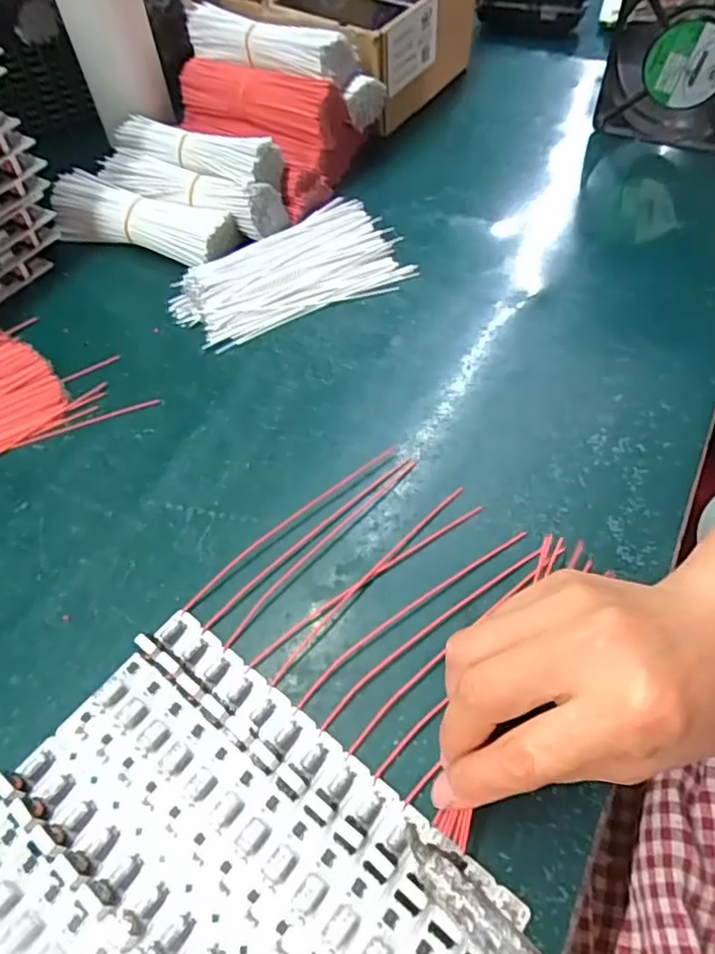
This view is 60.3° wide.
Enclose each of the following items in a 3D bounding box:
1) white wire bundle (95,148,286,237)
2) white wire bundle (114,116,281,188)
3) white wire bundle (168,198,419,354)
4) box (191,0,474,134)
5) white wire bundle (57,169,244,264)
[{"bbox_3d":[-0.131,-0.222,0.473,0.150,0.024,0.034,18,57,16],"label":"white wire bundle"},{"bbox_3d":[-0.127,-0.248,0.474,0.145,0.039,0.030,25,59,19],"label":"white wire bundle"},{"bbox_3d":[-0.048,-0.146,0.440,0.168,0.025,0.087,-26,57,-15],"label":"white wire bundle"},{"bbox_3d":[-0.022,-0.412,0.571,0.215,0.103,0.181,31,61,23],"label":"box"},{"bbox_3d":[-0.162,-0.193,0.471,0.147,0.039,0.045,17,57,15],"label":"white wire bundle"}]

